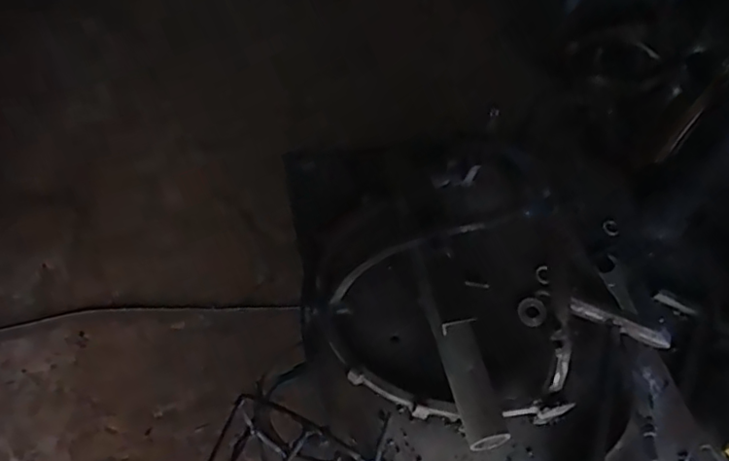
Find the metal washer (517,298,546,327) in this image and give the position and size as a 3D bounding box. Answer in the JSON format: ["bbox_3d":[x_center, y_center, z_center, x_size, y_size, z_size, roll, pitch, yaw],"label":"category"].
[{"bbox_3d":[0.157,0.076,0.570,0.027,0.005,0.027,1,57,-2],"label":"metal washer"}]

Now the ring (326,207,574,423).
[{"bbox_3d":[0.068,0.085,0.486,0.173,0.109,0.153,-14,59,-11],"label":"ring"}]

